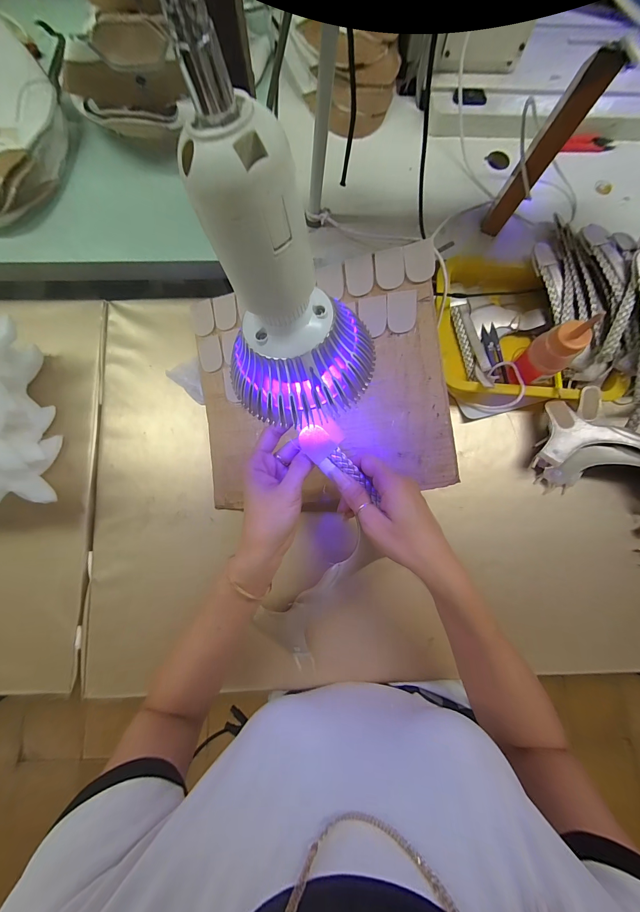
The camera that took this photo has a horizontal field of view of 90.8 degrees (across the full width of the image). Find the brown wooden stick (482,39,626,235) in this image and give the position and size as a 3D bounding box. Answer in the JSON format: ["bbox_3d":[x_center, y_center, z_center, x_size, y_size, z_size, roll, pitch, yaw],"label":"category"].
[{"bbox_3d":[0.245,-0.333,0.363,0.028,0.189,0.022,40,83,4],"label":"brown wooden stick"}]

